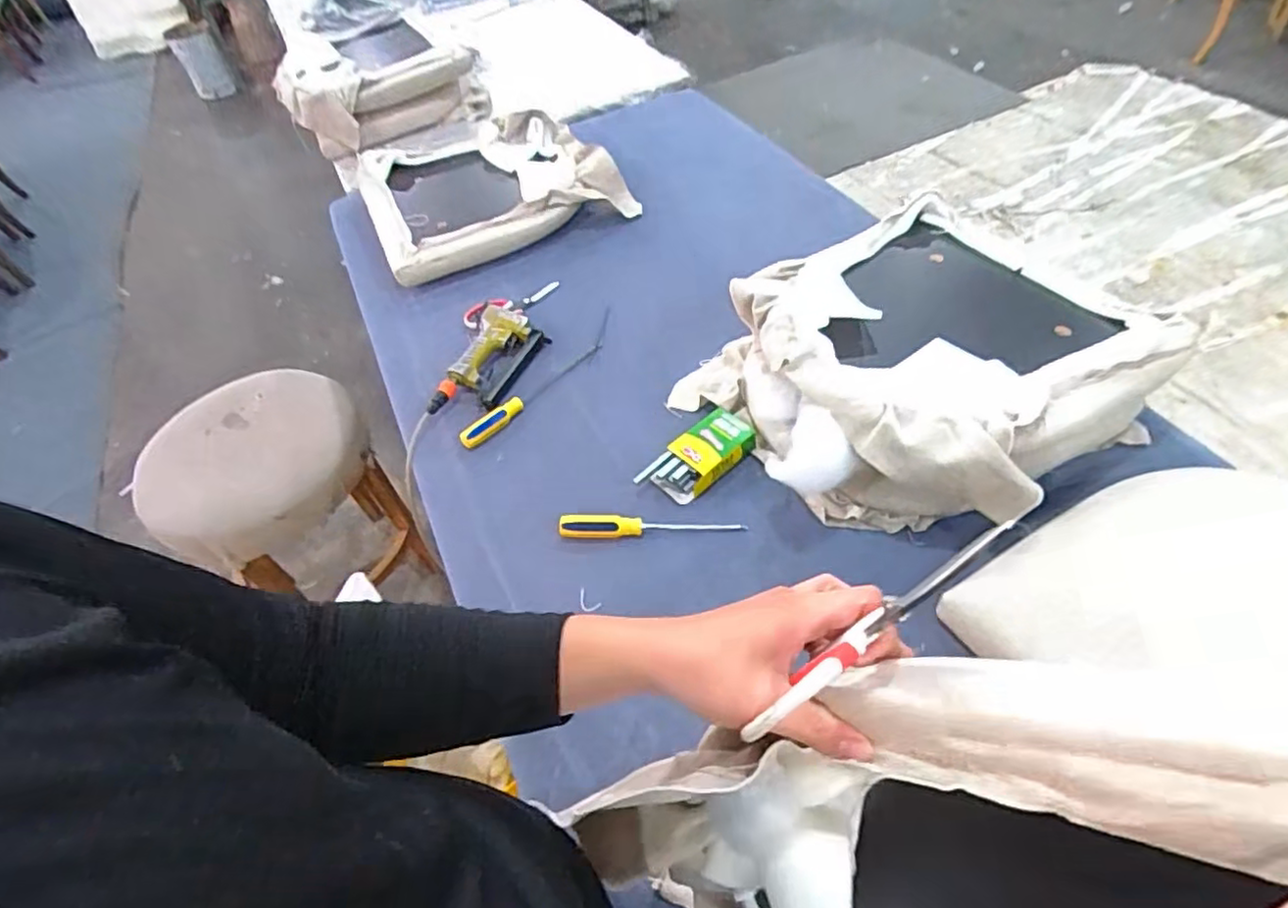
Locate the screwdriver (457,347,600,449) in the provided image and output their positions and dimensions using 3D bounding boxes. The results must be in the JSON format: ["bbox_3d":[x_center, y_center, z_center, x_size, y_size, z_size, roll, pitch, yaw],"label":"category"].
[{"bbox_3d":[-0.179,-0.100,1.093,0.030,0.026,0.286,36,60,29],"label":"screwdriver"}]

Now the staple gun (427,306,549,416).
[{"bbox_3d":[-0.253,-0.163,1.144,0.124,0.042,0.276,11,51,13],"label":"staple gun"}]

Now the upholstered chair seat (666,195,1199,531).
[{"bbox_3d":[0.370,-0.124,0.963,0.532,0.172,0.497,-28,53,-20],"label":"upholstered chair seat"}]

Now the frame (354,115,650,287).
[{"bbox_3d":[-0.333,-0.594,1.466,0.510,0.101,0.458,-21,51,-14],"label":"frame"}]

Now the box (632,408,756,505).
[{"bbox_3d":[0.079,0.003,0.963,0.173,0.033,0.080,-37,55,-22],"label":"box"}]

